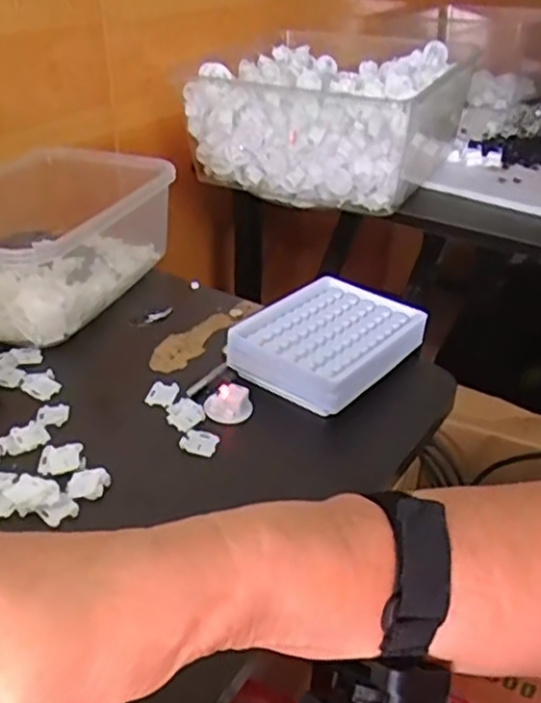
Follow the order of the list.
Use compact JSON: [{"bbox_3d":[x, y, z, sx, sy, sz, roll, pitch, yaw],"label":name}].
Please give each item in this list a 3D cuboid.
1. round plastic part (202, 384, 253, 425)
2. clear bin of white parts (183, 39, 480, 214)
[{"bbox_3d":[-0.029,0.038,0.474,0.032,0.027,0.016,-2,33,-7],"label":"round plastic part"},{"bbox_3d":[0.072,-0.294,0.842,0.254,0.118,0.273,16,35,21],"label":"clear bin of white parts"}]

